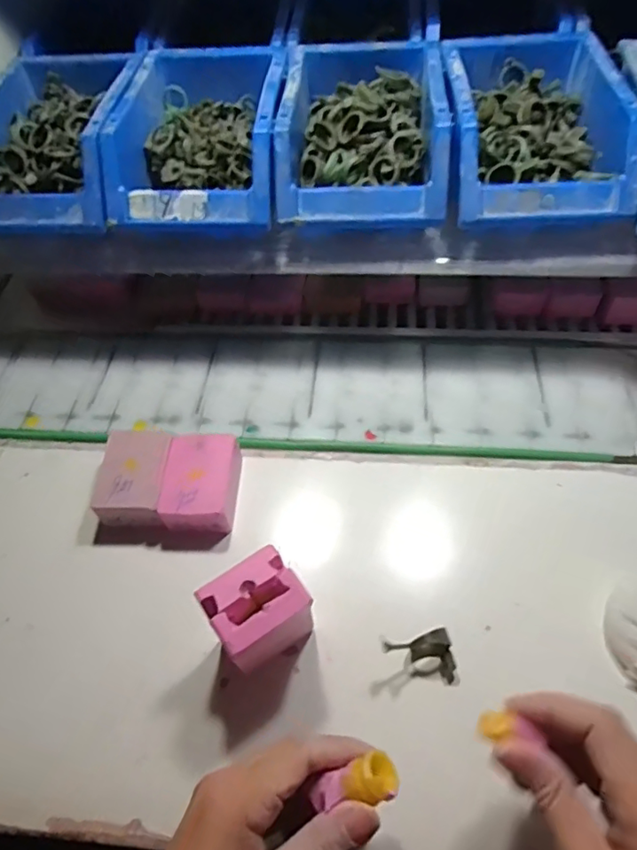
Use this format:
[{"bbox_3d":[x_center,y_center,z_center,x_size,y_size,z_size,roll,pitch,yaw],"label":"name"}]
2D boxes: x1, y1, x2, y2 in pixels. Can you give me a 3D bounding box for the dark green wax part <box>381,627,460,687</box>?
[{"bbox_3d":[0.063,0.143,0.344,0.045,0.019,0.028,-4,55,1],"label":"dark green wax part"}]

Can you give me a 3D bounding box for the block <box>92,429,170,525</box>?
[{"bbox_3d":[-0.138,0.043,0.422,0.051,0.035,0.068,0,55,4],"label":"block"}]

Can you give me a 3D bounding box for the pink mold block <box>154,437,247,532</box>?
[{"bbox_3d":[-0.086,0.043,0.416,0.050,0.028,0.072,2,55,5],"label":"pink mold block"}]

